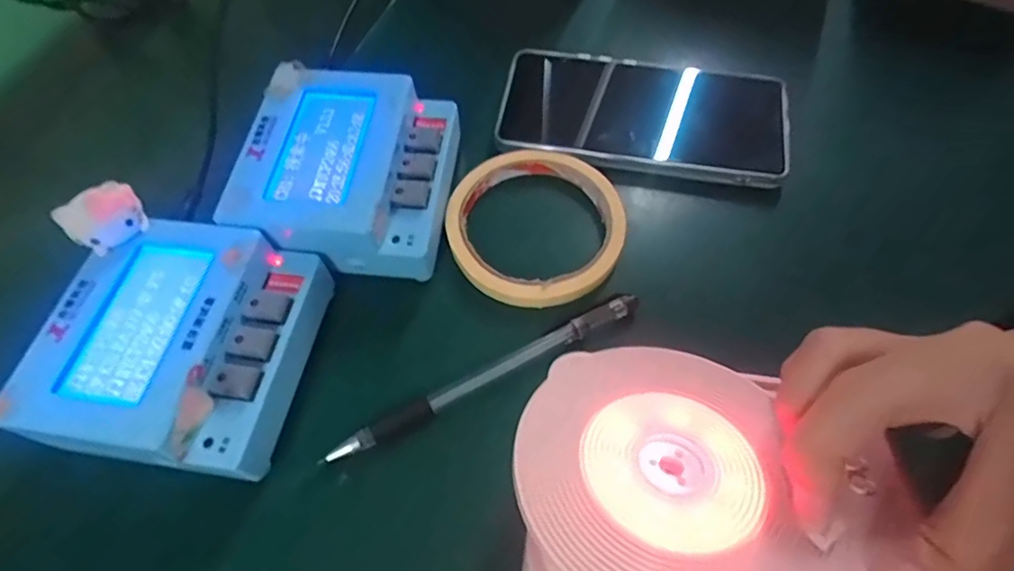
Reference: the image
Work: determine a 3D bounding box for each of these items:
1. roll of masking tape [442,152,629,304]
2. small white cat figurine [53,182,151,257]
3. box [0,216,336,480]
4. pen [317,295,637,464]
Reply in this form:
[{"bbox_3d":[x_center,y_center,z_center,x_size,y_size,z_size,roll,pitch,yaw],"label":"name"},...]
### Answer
[{"bbox_3d":[0.015,-0.033,0.294,0.092,0.013,0.092,-1,62,2],"label":"roll of masking tape"},{"bbox_3d":[-0.175,-0.028,0.242,0.016,0.025,0.030,39,70,20],"label":"small white cat figurine"},{"bbox_3d":[-0.141,0.026,0.246,0.099,0.051,0.101,8,63,6],"label":"box"},{"bbox_3d":[-0.009,0.041,0.257,0.155,0.009,0.010,-26,64,-11],"label":"pen"}]

